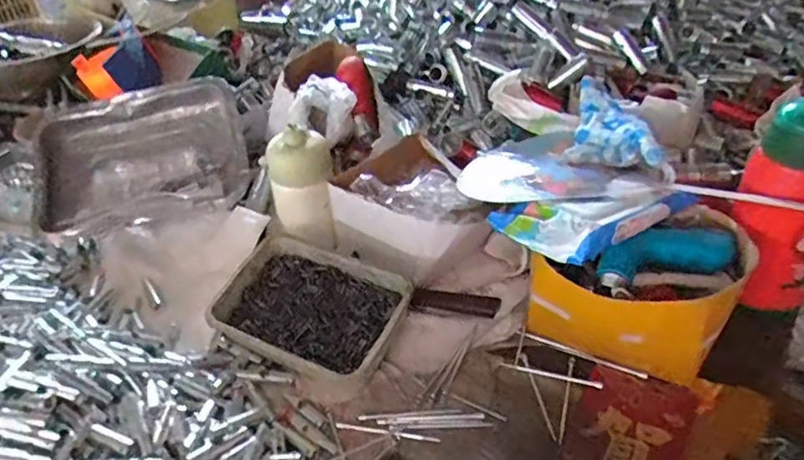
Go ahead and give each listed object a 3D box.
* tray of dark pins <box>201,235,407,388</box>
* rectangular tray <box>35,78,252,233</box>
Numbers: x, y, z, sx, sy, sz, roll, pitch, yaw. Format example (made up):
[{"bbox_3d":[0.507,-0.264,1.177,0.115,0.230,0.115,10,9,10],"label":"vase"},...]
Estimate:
[{"bbox_3d":[-0.088,0.077,0.558,0.175,0.043,0.122,17,44,21],"label":"tray of dark pins"},{"bbox_3d":[-0.319,-0.090,0.713,0.249,0.045,0.173,-13,65,-4],"label":"rectangular tray"}]

